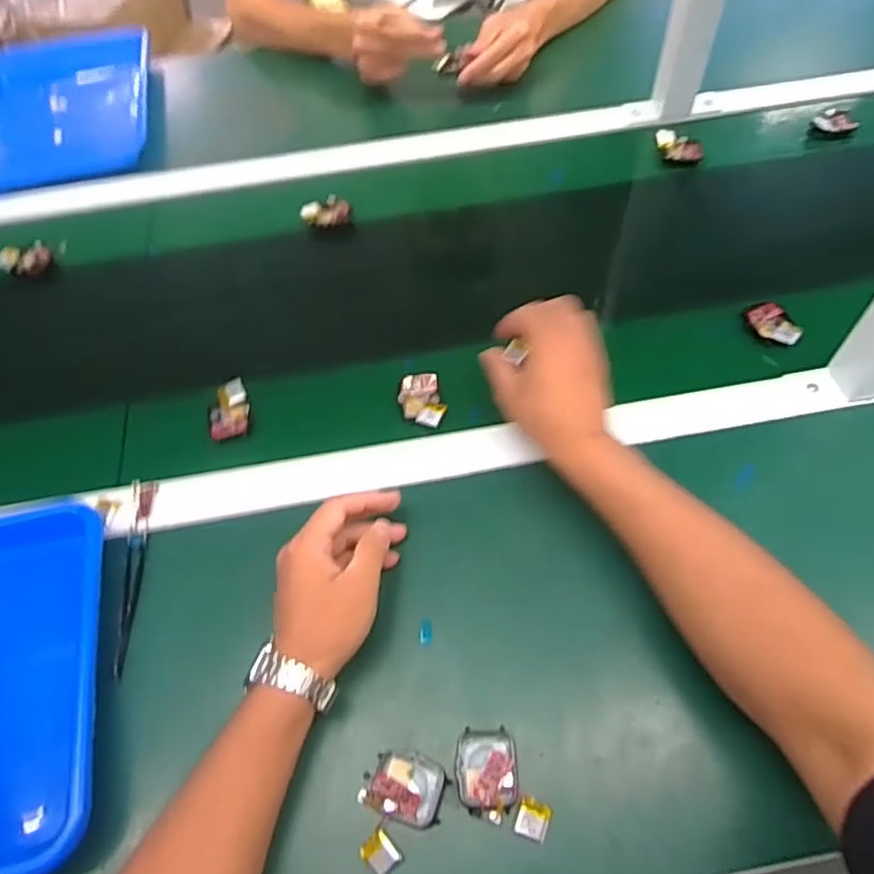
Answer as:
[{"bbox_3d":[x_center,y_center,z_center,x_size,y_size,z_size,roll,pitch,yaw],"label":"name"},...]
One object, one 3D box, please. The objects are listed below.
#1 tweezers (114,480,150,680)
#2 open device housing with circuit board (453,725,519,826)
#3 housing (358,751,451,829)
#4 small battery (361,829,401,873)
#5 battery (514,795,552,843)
[{"bbox_3d":[-0.237,0.103,0.503,0.017,0.010,0.156,-11,57,-3],"label":"tweezers"},{"bbox_3d":[0.032,0.215,0.414,0.038,0.012,0.052,-3,57,2],"label":"open device housing with circuit board"},{"bbox_3d":[-0.021,0.223,0.411,0.049,0.013,0.038,14,60,13],"label":"housing"},{"bbox_3d":[-0.034,0.256,0.396,0.019,0.005,0.021,-40,63,-19],"label":"small battery"},{"bbox_3d":[0.060,0.237,0.400,0.019,0.006,0.021,15,60,14],"label":"battery"}]

